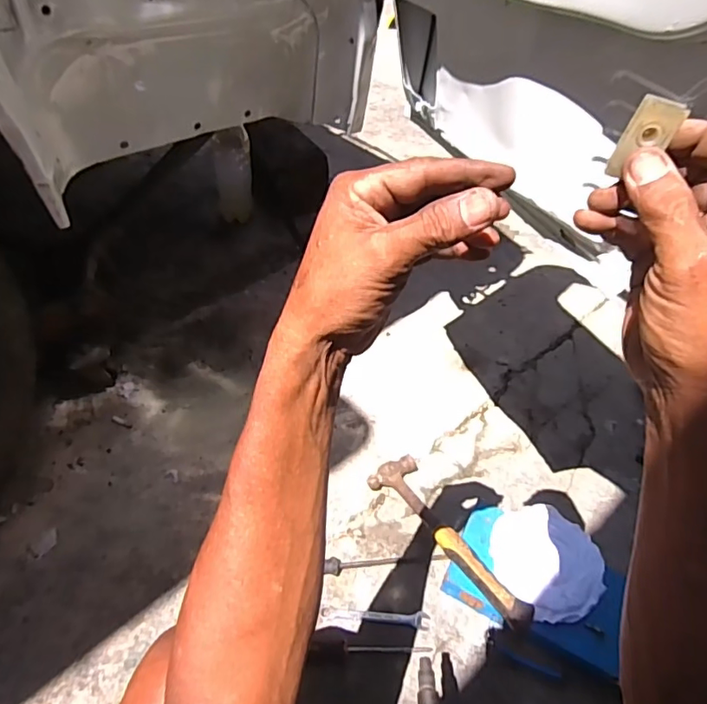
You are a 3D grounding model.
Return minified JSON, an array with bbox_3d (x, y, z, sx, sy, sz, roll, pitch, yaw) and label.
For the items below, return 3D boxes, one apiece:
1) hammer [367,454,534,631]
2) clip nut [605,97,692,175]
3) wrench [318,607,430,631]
[{"bbox_3d":[0.141,0.279,0.800,0.082,0.029,0.333,-21,35,-21],"label":"hammer"},{"bbox_3d":[0.147,-0.107,0.262,0.021,0.040,0.007,18,46,5],"label":"clip nut"},{"bbox_3d":[0.032,0.383,0.762,0.156,0.011,0.024,7,45,-1],"label":"wrench"}]

